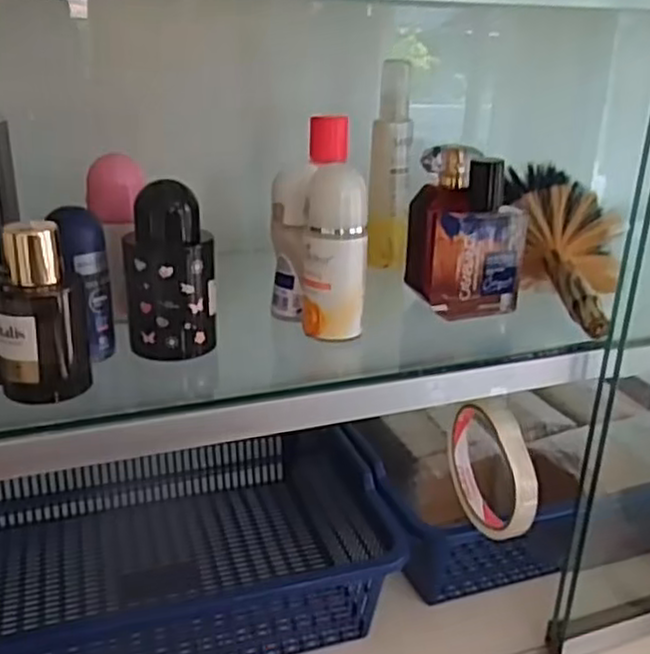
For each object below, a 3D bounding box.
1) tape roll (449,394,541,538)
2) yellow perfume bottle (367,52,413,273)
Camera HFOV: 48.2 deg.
[{"bbox_3d":[0.106,0.088,0.474,0.016,0.085,0.091,-5,25,-18],"label":"tape roll"},{"bbox_3d":[0.053,-0.129,0.589,0.033,0.158,0.035,2,23,-1],"label":"yellow perfume bottle"}]

